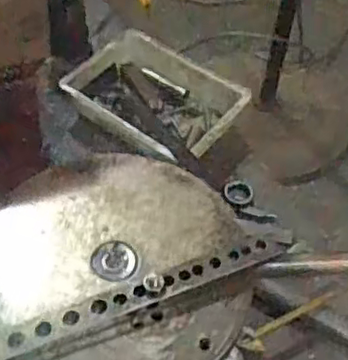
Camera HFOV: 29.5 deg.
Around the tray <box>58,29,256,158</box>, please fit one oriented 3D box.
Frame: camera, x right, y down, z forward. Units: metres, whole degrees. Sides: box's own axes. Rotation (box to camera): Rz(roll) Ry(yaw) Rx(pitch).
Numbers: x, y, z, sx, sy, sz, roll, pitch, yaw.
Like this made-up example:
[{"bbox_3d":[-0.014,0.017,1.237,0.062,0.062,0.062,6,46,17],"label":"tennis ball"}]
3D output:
[{"bbox_3d":[-0.022,-0.083,0.725,0.178,0.049,0.125,30,55,19],"label":"tray"}]

